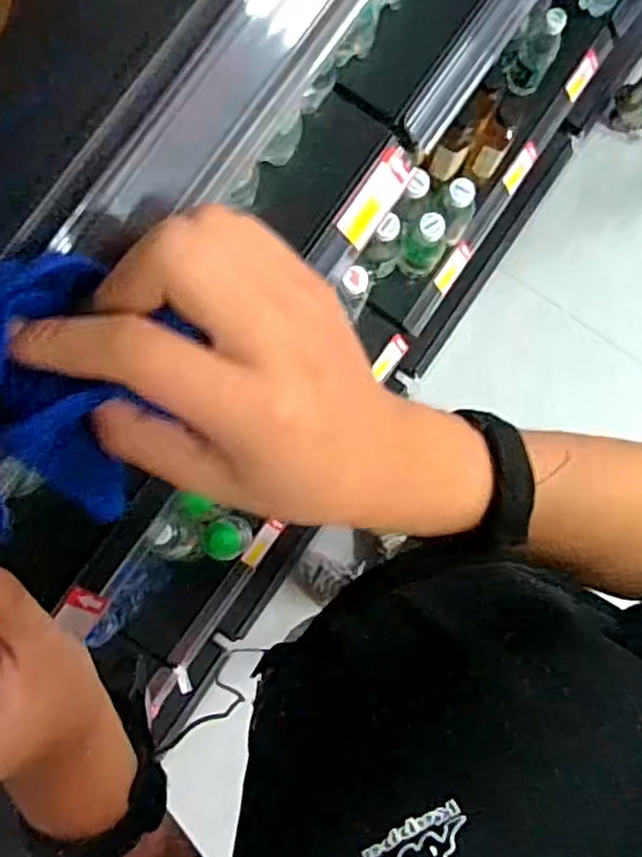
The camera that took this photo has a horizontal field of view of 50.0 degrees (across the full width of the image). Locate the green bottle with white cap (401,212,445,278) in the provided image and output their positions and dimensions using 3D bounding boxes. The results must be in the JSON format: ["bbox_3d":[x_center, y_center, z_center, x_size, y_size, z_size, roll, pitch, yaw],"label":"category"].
[{"bbox_3d":[0.172,-0.303,1.130,0.060,0.164,0.059,0,84,-1],"label":"green bottle with white cap"}]

